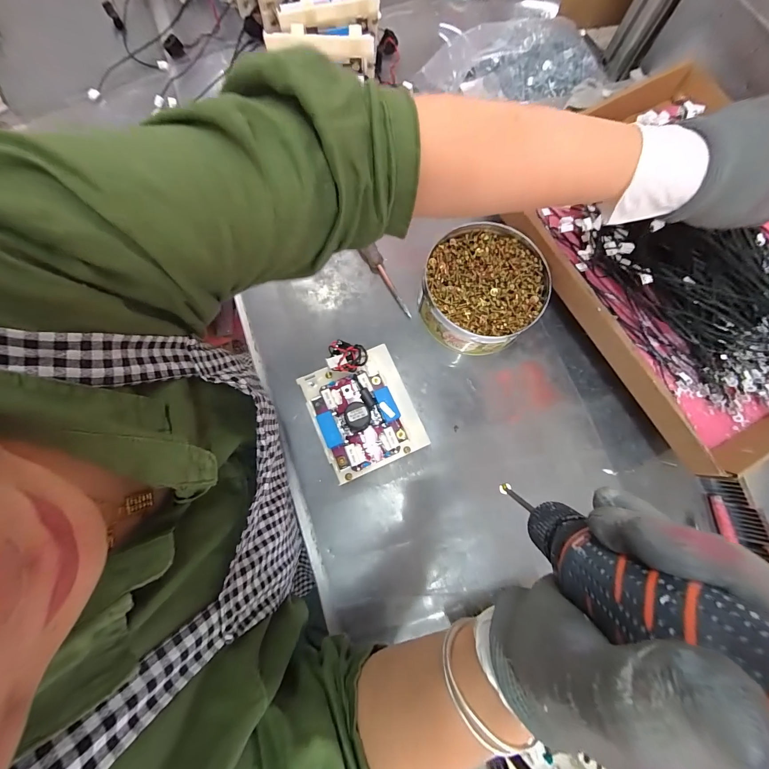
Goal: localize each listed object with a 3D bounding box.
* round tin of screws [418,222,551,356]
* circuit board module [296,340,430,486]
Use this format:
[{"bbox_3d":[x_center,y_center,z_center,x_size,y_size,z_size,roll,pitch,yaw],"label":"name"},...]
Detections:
[{"bbox_3d":[0.120,-0.118,0.418,0.147,0.055,0.155,0,78,-1],"label":"round tin of screws"},{"bbox_3d":[-0.025,0.028,0.374,0.109,0.071,0.131,-23,79,-6],"label":"circuit board module"}]

